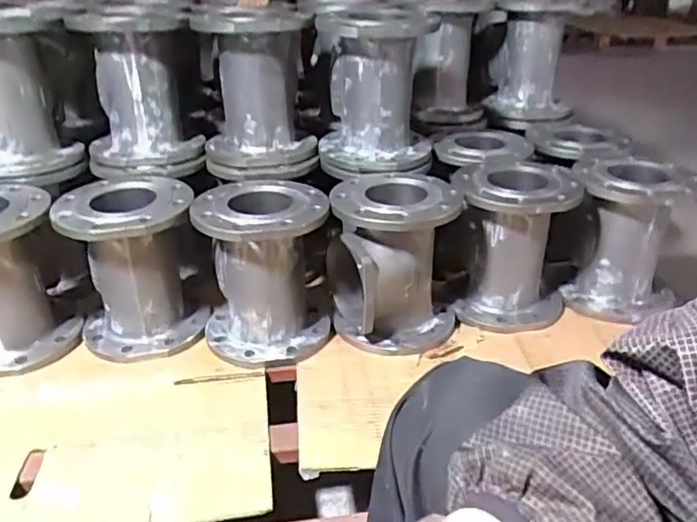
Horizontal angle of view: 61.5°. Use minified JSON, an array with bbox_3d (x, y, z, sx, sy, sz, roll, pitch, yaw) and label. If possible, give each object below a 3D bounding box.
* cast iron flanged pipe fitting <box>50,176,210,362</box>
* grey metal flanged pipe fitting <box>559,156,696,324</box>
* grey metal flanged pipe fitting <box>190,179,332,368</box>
[{"bbox_3d":[-0.349,0.019,0.973,0.209,0.262,0.171,-10,25,-21],"label":"cast iron flanged pipe fitting"},{"bbox_3d":[0.496,-0.026,1.055,0.201,0.256,0.200,13,29,23],"label":"grey metal flanged pipe fitting"},{"bbox_3d":[-0.137,0.029,0.976,0.210,0.269,0.169,-4,24,-8],"label":"grey metal flanged pipe fitting"}]

